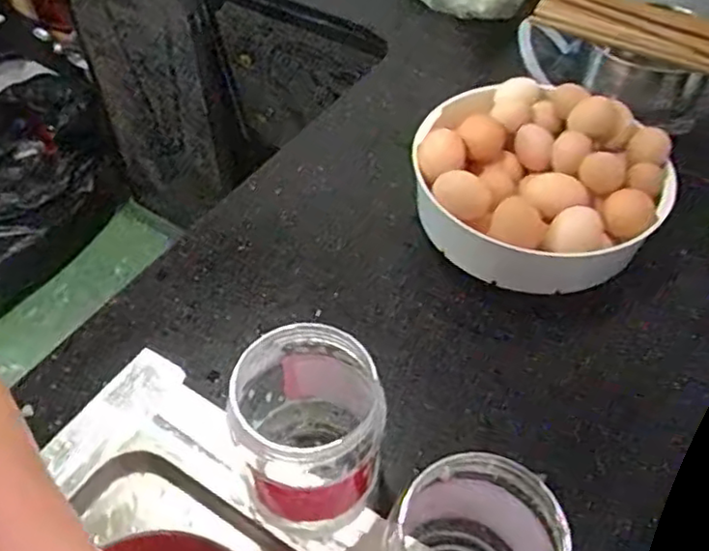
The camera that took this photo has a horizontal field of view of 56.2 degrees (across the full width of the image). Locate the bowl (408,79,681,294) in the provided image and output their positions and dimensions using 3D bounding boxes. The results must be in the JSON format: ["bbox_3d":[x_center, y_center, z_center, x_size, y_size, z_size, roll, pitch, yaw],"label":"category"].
[{"bbox_3d":[0.153,-0.078,0.588,0.173,0.117,0.214,-25,55,-20],"label":"bowl"}]

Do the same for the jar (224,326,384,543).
[{"bbox_3d":[-0.031,0.103,0.426,0.087,0.127,0.095,0,50,0],"label":"jar"}]

